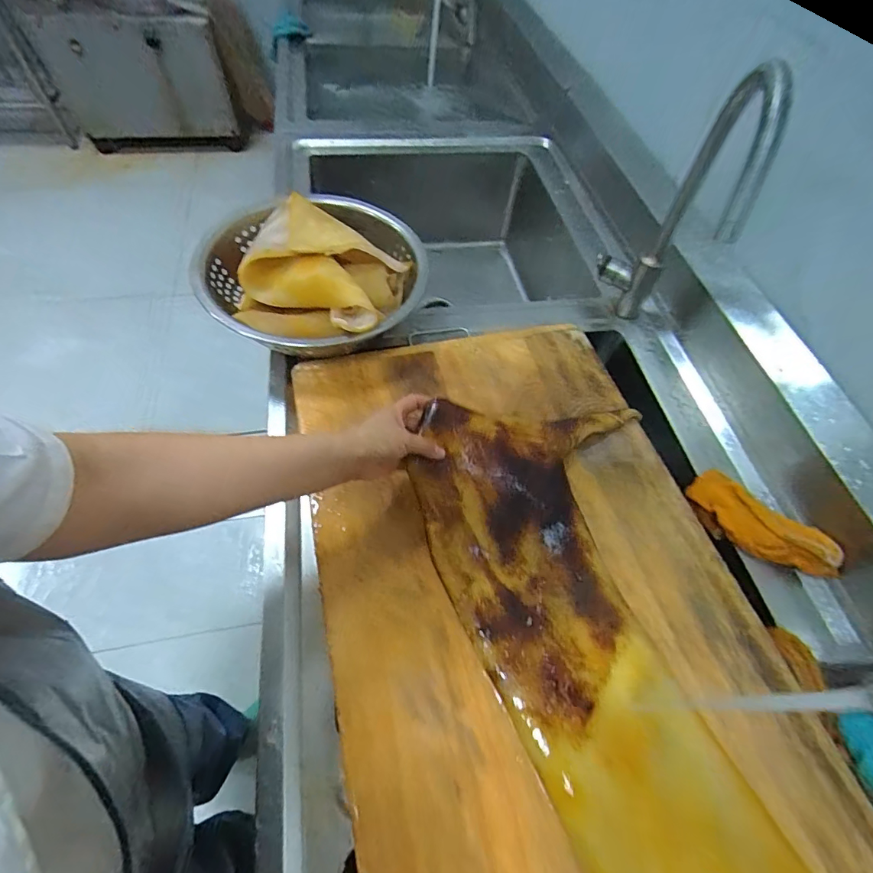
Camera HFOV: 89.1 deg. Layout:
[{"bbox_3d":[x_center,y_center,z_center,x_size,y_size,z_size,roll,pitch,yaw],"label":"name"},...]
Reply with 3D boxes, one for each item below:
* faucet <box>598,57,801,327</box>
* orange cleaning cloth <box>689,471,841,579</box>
[{"bbox_3d":[0.307,-0.287,0.601,0.088,0.356,0.173,15,58,4],"label":"faucet"},{"bbox_3d":[0.393,0.109,0.546,0.057,0.060,0.167,-29,48,-20],"label":"orange cleaning cloth"}]

